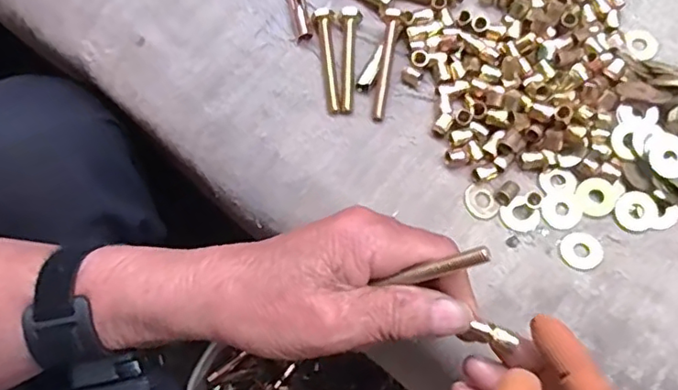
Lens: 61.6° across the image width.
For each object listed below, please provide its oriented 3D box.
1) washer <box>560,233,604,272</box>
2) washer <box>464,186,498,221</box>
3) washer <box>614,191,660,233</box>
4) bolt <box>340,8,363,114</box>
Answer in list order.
[{"bbox_3d":[0.131,0.030,0.306,0.022,0.004,0.021,0,72,1],"label":"washer"},{"bbox_3d":[0.079,0.004,0.316,0.017,0.004,0.021,-24,73,-7],"label":"washer"},{"bbox_3d":[0.162,0.009,0.309,0.022,0.004,0.021,0,72,1],"label":"washer"},{"bbox_3d":[0.006,-0.082,0.340,0.012,0.008,0.066,3,72,2],"label":"bolt"}]

